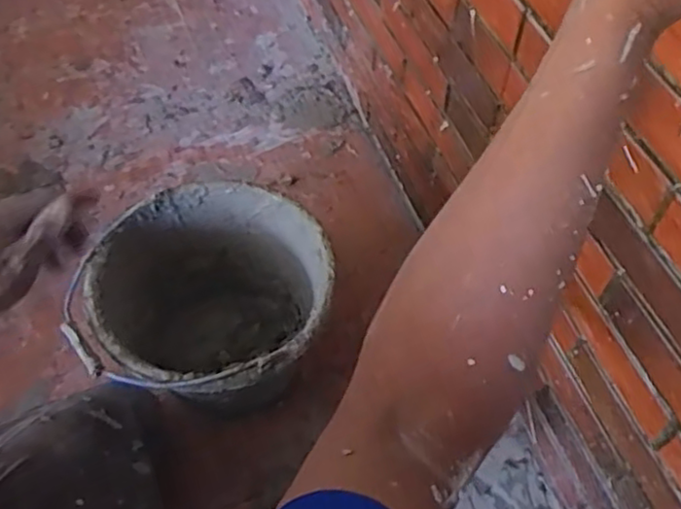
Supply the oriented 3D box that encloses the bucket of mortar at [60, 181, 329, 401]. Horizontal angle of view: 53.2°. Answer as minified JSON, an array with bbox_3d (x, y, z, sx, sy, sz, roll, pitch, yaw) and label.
[{"bbox_3d":[-0.163,0.086,0.899,0.285,0.214,0.292,0,51,0],"label":"bucket of mortar"}]

